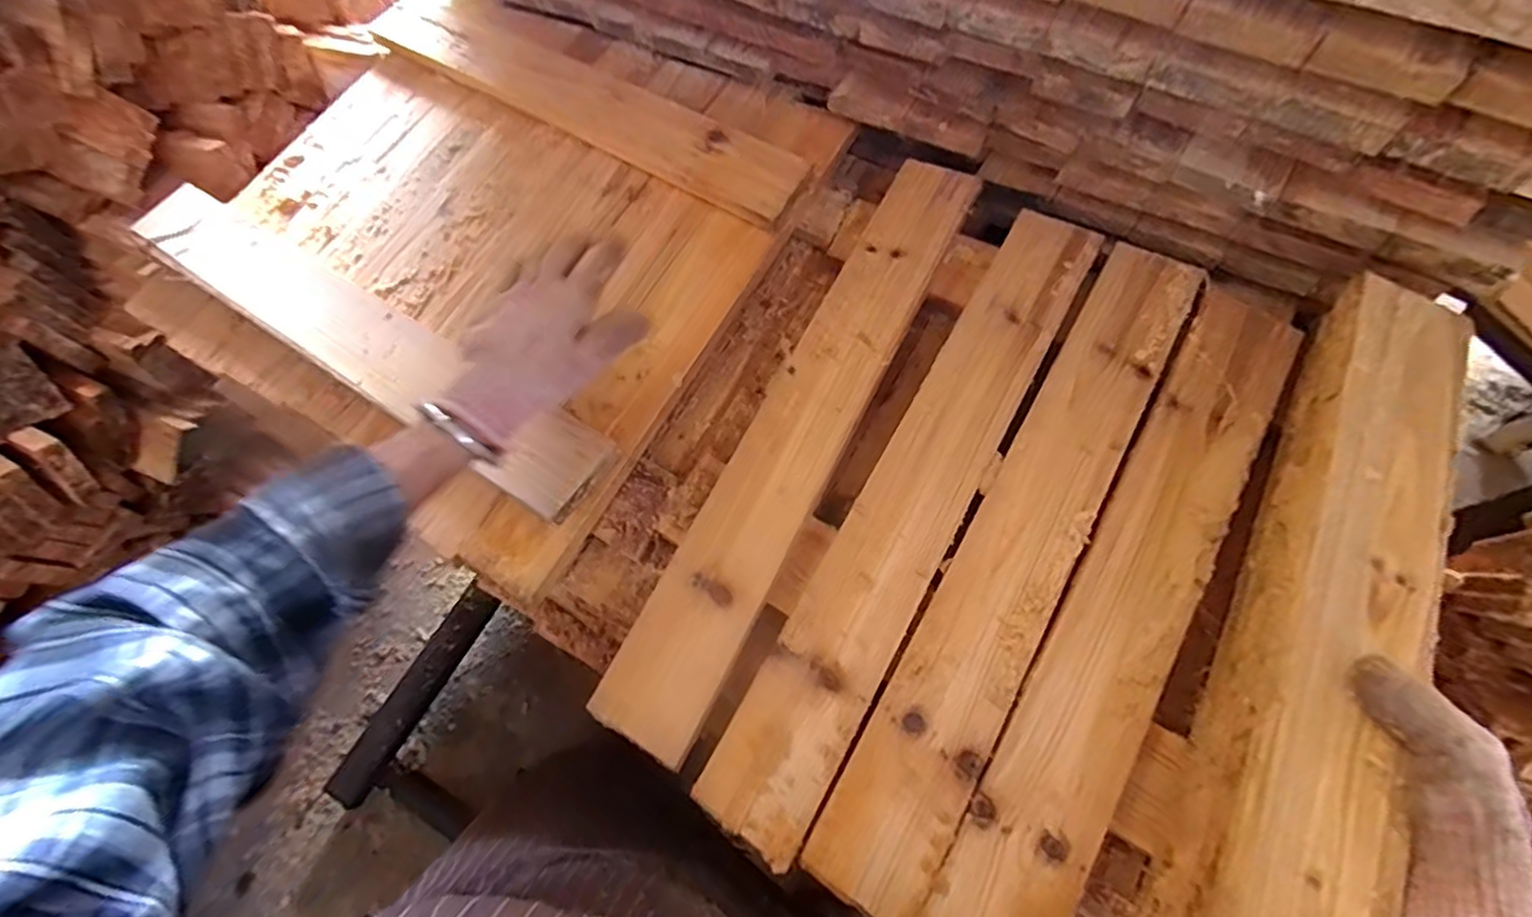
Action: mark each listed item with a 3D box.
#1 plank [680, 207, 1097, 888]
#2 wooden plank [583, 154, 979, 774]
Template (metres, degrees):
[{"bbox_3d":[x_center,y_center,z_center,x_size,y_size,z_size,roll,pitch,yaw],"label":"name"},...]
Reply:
[{"bbox_3d":[0.116,0.017,0.470,0.071,0.018,0.516,28,70,13],"label":"plank"},{"bbox_3d":[0.036,-0.037,0.498,0.070,0.013,0.519,25,70,12],"label":"wooden plank"}]

